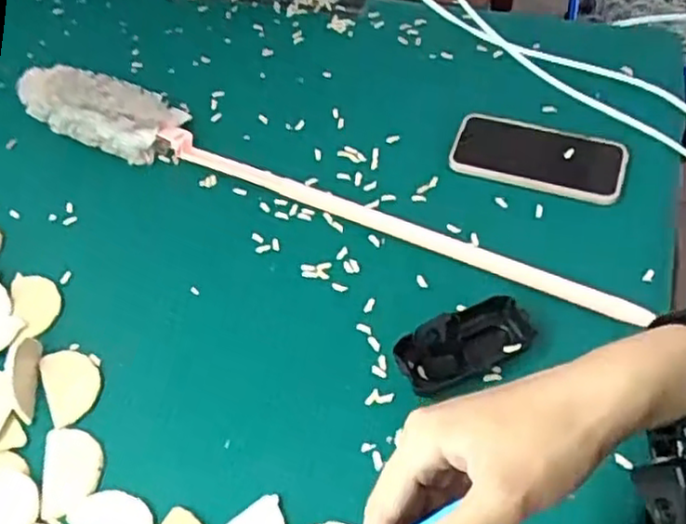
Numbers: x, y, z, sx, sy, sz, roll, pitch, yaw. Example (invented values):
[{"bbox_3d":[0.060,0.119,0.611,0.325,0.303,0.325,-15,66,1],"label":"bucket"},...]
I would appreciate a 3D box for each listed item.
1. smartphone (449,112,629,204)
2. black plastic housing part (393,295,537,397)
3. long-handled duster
[{"bbox_3d":[0.192,-0.106,0.680,0.163,0.009,0.081,16,57,17],"label":"smartphone"},{"bbox_3d":[0.098,0.065,0.552,0.112,0.033,0.050,-24,55,-11],"label":"black plastic housing part"},{"bbox_3d":[-0.057,-0.081,0.664,0.674,0.051,0.085,23,59,21],"label":"long-handled duster"}]

